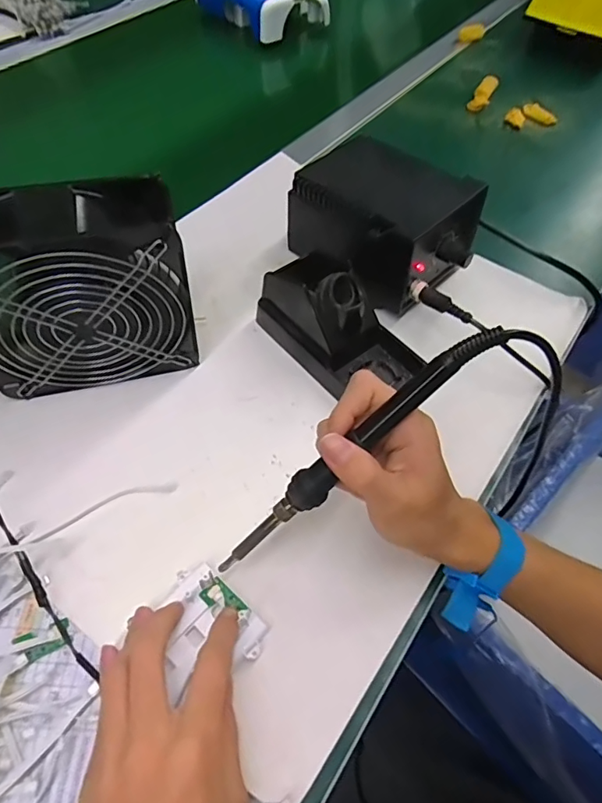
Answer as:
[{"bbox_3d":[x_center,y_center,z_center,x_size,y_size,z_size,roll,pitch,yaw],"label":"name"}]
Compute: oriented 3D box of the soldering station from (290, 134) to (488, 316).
[{"bbox_3d":[0.084,-0.173,0.471,0.127,0.085,0.154,-35,66,-24],"label":"soldering station"}]

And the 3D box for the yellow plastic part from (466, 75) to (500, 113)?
[{"bbox_3d":[0.258,-0.436,0.711,0.027,0.015,0.073,25,73,12],"label":"yellow plastic part"}]

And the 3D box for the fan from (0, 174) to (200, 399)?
[{"bbox_3d":[-0.157,-0.073,0.355,0.151,0.143,0.062,-13,59,-13],"label":"fan"}]

